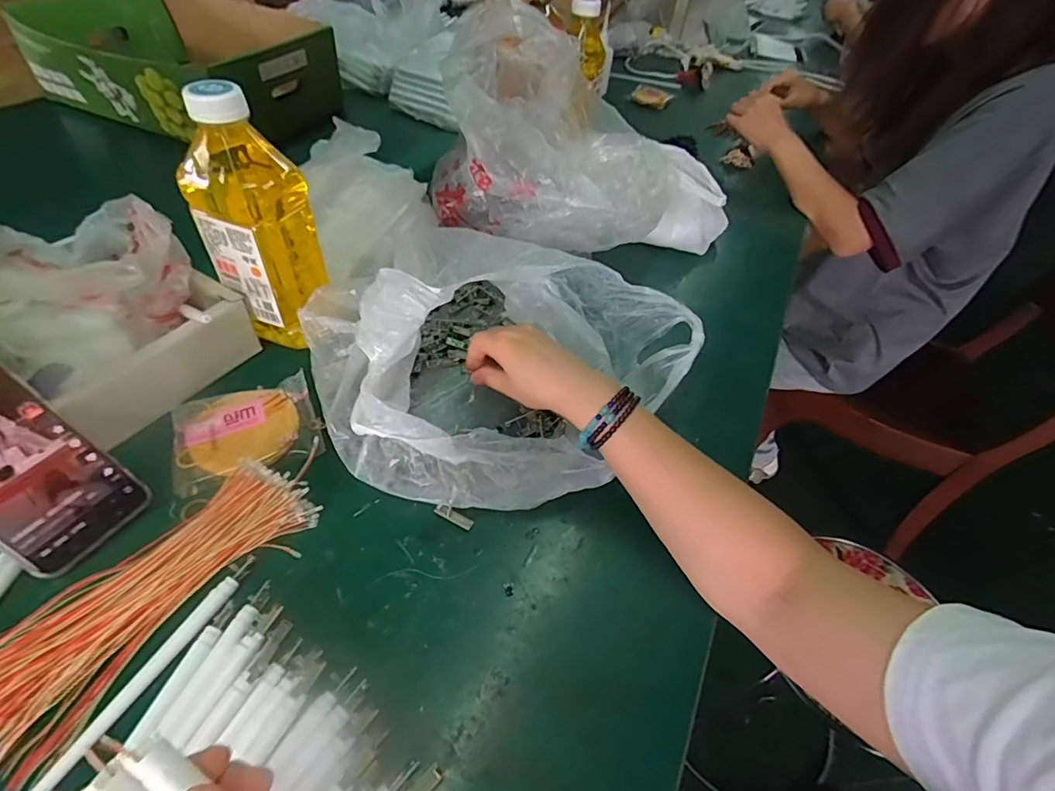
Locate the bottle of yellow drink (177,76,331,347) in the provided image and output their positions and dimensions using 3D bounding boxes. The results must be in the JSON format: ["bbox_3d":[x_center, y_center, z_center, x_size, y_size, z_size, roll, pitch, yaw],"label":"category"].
[{"bbox_3d":[-0.234,-0.147,0.440,0.083,0.206,0.066,20,48,12],"label":"bottle of yellow drink"}]

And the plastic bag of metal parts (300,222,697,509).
[{"bbox_3d":[-0.033,-0.048,0.461,0.294,0.109,0.295,34,52,23],"label":"plastic bag of metal parts"}]

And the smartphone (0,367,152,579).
[{"bbox_3d":[-0.341,0.040,0.330,0.007,0.158,0.076,-15,28,44],"label":"smartphone"}]

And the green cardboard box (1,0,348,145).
[{"bbox_3d":[-0.546,-0.549,0.832,0.409,0.118,0.343,24,50,14],"label":"green cardboard box"}]

